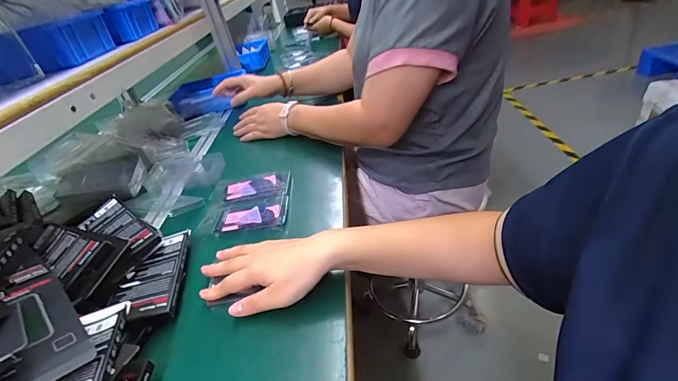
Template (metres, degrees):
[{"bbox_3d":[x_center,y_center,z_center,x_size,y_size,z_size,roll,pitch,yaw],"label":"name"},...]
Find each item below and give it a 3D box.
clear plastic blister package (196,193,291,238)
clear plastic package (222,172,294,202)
[{"bbox_3d":[-0.141,0.036,0.540,0.126,0.013,0.076,-10,34,5],"label":"clear plastic blister package"},{"bbox_3d":[-0.135,-0.008,0.595,0.112,0.011,0.069,-11,34,3],"label":"clear plastic package"}]

